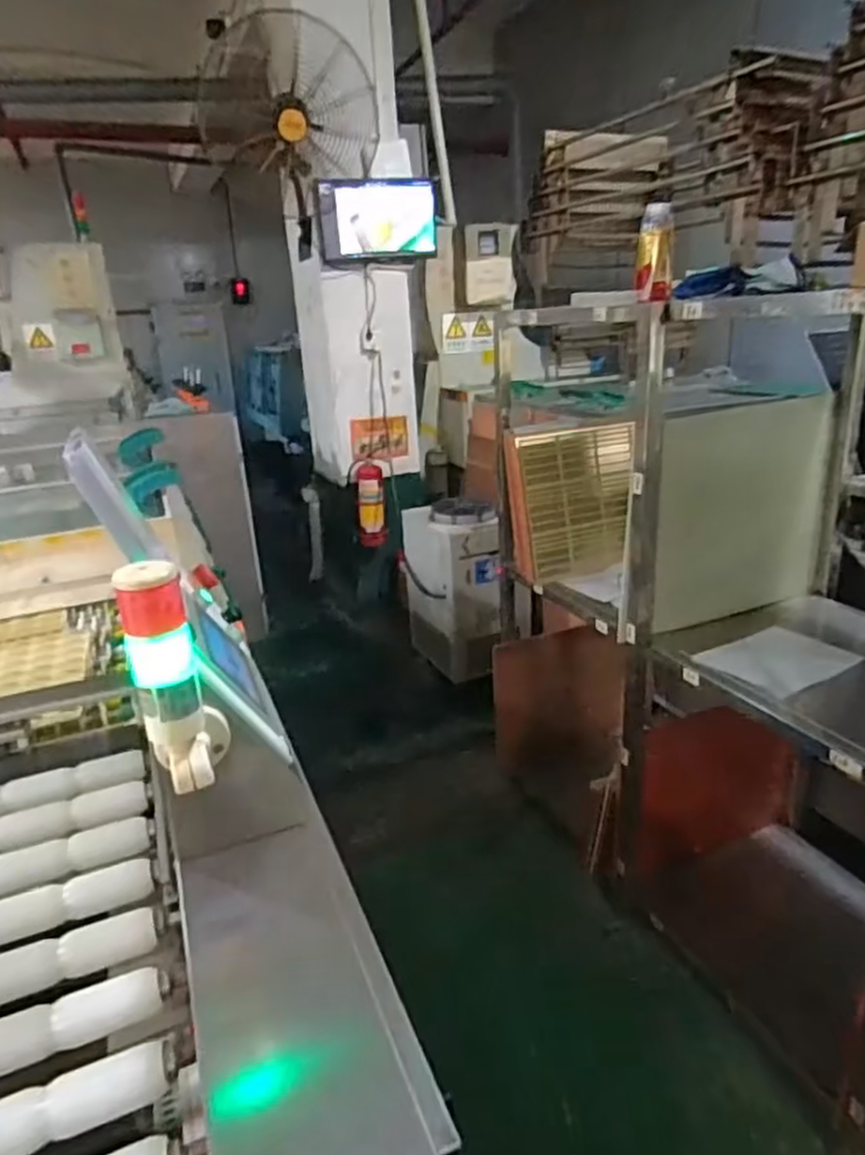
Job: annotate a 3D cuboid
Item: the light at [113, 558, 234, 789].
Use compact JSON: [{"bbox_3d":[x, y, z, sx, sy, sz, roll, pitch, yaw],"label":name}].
[{"bbox_3d":[-0.225,0.085,0.615,0.059,0.204,0.076,-6,20,-9],"label":"light"}]

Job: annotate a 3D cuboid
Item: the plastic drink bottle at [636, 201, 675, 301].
[{"bbox_3d":[0.459,-0.666,1.449,0.071,0.178,0.060,2,20,14],"label":"plastic drink bottle"}]

